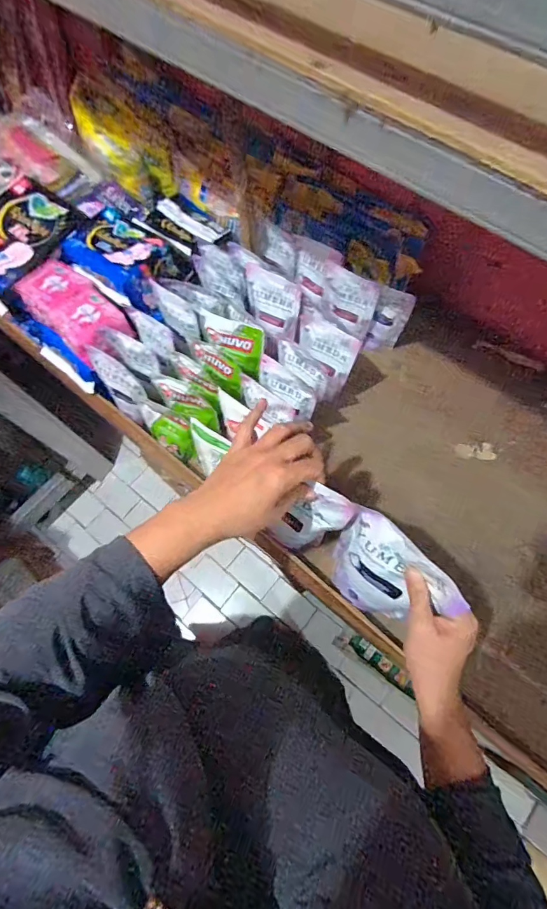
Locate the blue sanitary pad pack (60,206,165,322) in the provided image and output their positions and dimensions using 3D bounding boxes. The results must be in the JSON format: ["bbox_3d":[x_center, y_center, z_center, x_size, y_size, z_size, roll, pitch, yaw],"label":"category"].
[{"bbox_3d":[-0.220,-0.278,0.611,0.143,0.069,0.100,32,74,12],"label":"blue sanitary pad pack"}]

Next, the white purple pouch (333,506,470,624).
[{"bbox_3d":[0.114,0.133,0.456,0.057,0.162,0.117,-43,75,-13],"label":"white purple pouch"}]

